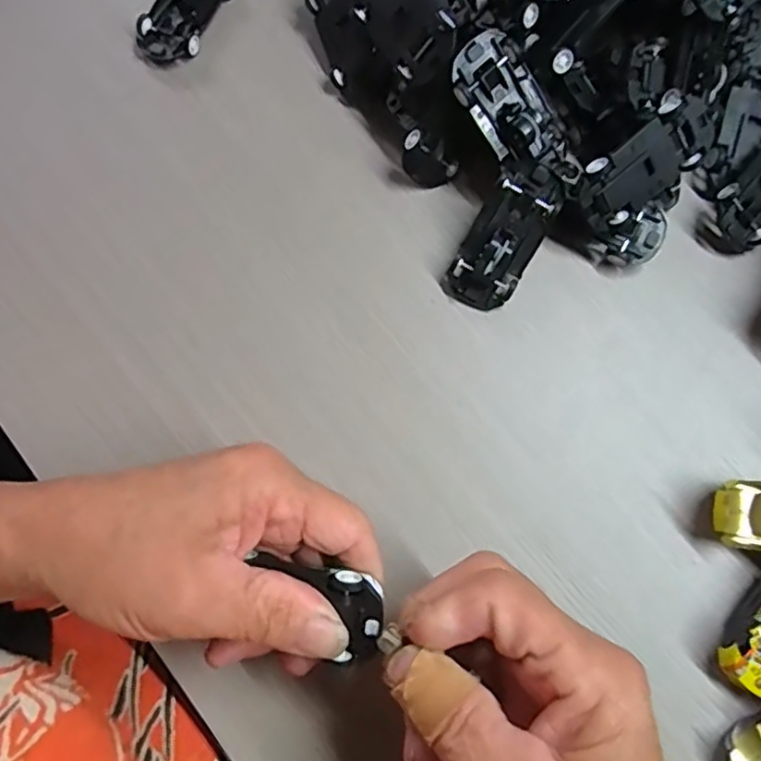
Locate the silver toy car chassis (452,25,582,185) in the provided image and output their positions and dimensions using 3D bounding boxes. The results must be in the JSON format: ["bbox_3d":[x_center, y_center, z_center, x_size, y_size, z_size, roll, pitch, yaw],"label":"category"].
[{"bbox_3d":[0.060,-0.111,0.270,0.076,0.016,0.031,40,80,-23],"label":"silver toy car chassis"}]

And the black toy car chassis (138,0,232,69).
[{"bbox_3d":[-0.096,-0.184,0.312,0.028,0.016,0.063,27,80,7],"label":"black toy car chassis"}]

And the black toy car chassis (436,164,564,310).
[{"bbox_3d":[0.054,-0.062,0.273,0.029,0.014,0.065,33,101,8],"label":"black toy car chassis"}]

